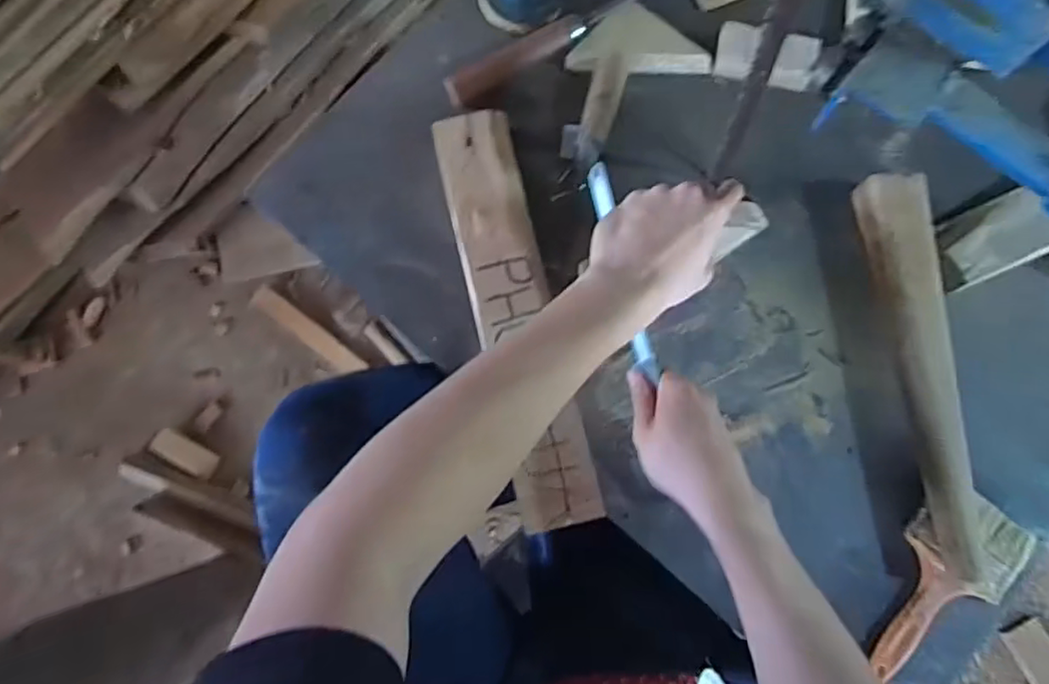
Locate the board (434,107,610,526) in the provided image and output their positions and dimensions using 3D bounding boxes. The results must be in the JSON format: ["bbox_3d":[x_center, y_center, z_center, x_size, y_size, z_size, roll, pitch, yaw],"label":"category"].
[{"bbox_3d":[-0.010,-0.028,0.600,0.071,0.042,0.393,-13,78,-1],"label":"board"}]

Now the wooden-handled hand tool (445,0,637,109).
[{"bbox_3d":[0.047,-0.320,0.655,0.285,0.022,0.032,-30,79,-5],"label":"wooden-handled hand tool"}]

